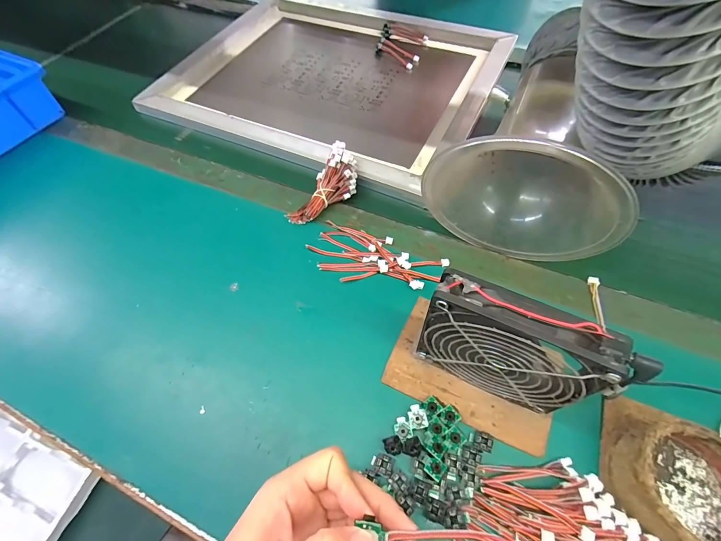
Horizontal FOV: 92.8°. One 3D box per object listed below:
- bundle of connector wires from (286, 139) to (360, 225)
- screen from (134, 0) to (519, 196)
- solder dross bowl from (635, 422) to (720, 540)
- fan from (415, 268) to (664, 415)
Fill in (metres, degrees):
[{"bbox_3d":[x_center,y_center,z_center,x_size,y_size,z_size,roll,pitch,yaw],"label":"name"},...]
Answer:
[{"bbox_3d":[-0.040,-0.101,0.427,0.044,0.032,0.117,31,82,20],"label":"bundle of connector wires"},{"bbox_3d":[-0.050,-0.340,0.587,0.508,0.036,0.390,20,62,15],"label":"screen"},{"bbox_3d":[0.235,0.156,0.245,0.080,0.038,0.079,-1,59,2],"label":"solder dross bowl"},{"bbox_3d":[0.108,0.065,0.262,0.123,0.127,0.028,24,63,16],"label":"fan"}]

